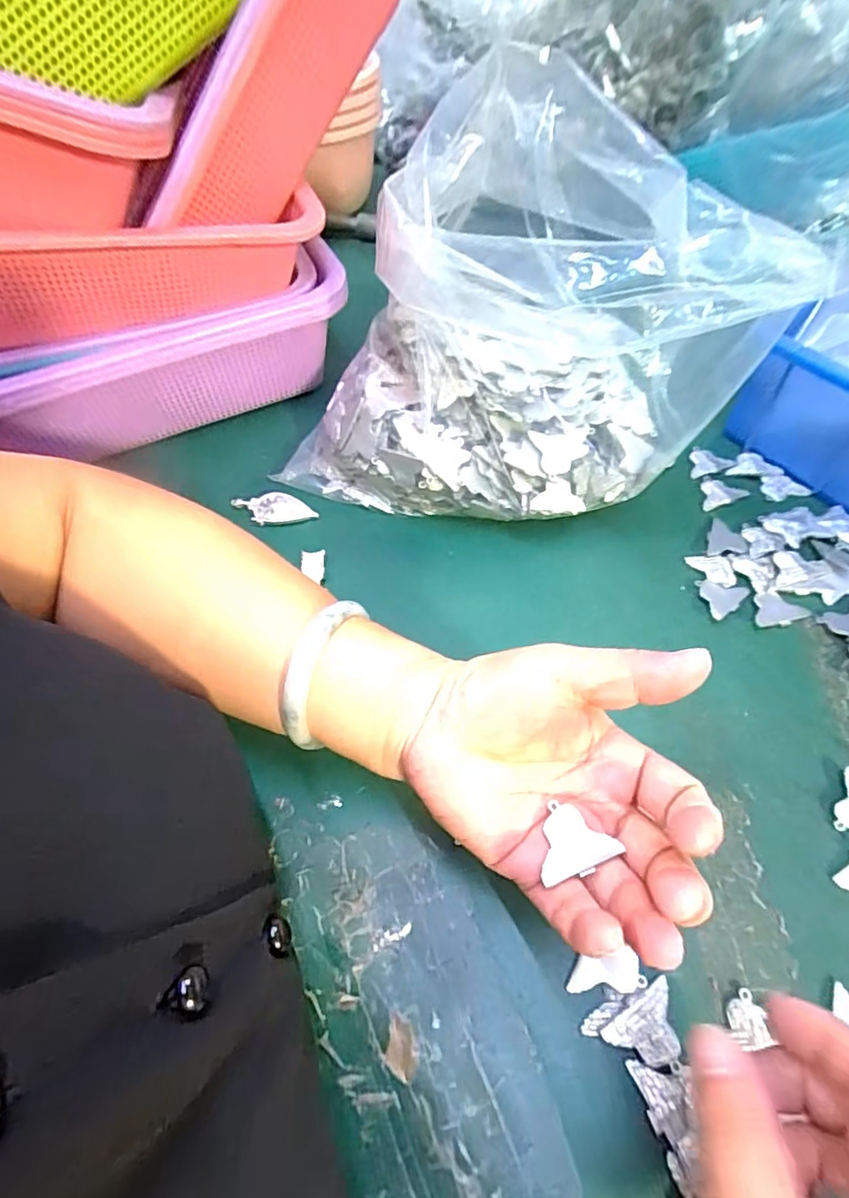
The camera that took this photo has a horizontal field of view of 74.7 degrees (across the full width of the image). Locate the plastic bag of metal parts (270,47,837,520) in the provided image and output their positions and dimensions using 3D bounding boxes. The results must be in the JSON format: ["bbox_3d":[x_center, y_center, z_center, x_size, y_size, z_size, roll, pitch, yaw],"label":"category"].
[{"bbox_3d":[0.057,-0.171,0.349,0.271,0.178,0.201,16,59,14],"label":"plastic bag of metal parts"}]

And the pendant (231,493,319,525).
[{"bbox_3d":[-0.105,-0.063,0.388,0.059,0.009,0.021,2,56,5],"label":"pendant"}]

